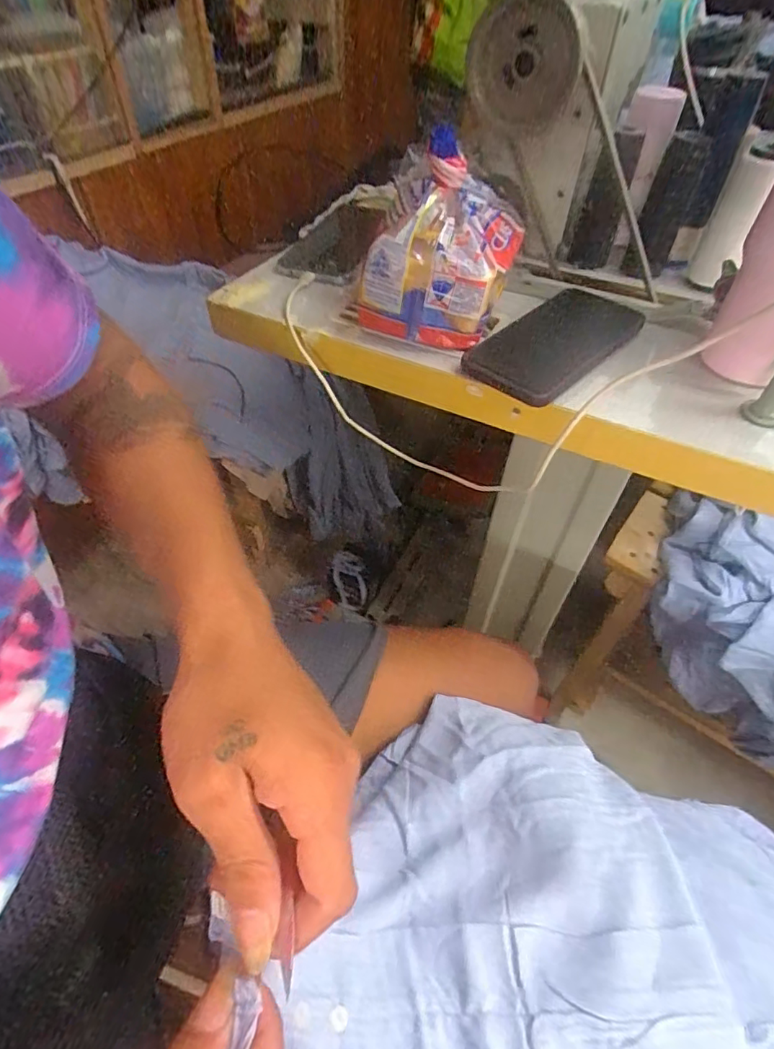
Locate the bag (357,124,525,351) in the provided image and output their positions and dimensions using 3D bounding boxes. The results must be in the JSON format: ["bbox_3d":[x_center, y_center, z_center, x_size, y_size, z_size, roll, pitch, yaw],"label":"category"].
[{"bbox_3d":[0.043,-0.227,0.425,0.120,0.114,0.109,23,53,17],"label":"bag"}]

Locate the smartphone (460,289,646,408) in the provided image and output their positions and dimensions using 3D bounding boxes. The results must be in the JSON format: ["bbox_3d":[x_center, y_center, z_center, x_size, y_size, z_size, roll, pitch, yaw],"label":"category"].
[{"bbox_3d":[0.141,-0.154,0.438,0.085,0.016,0.170,36,58,26],"label":"smartphone"}]

